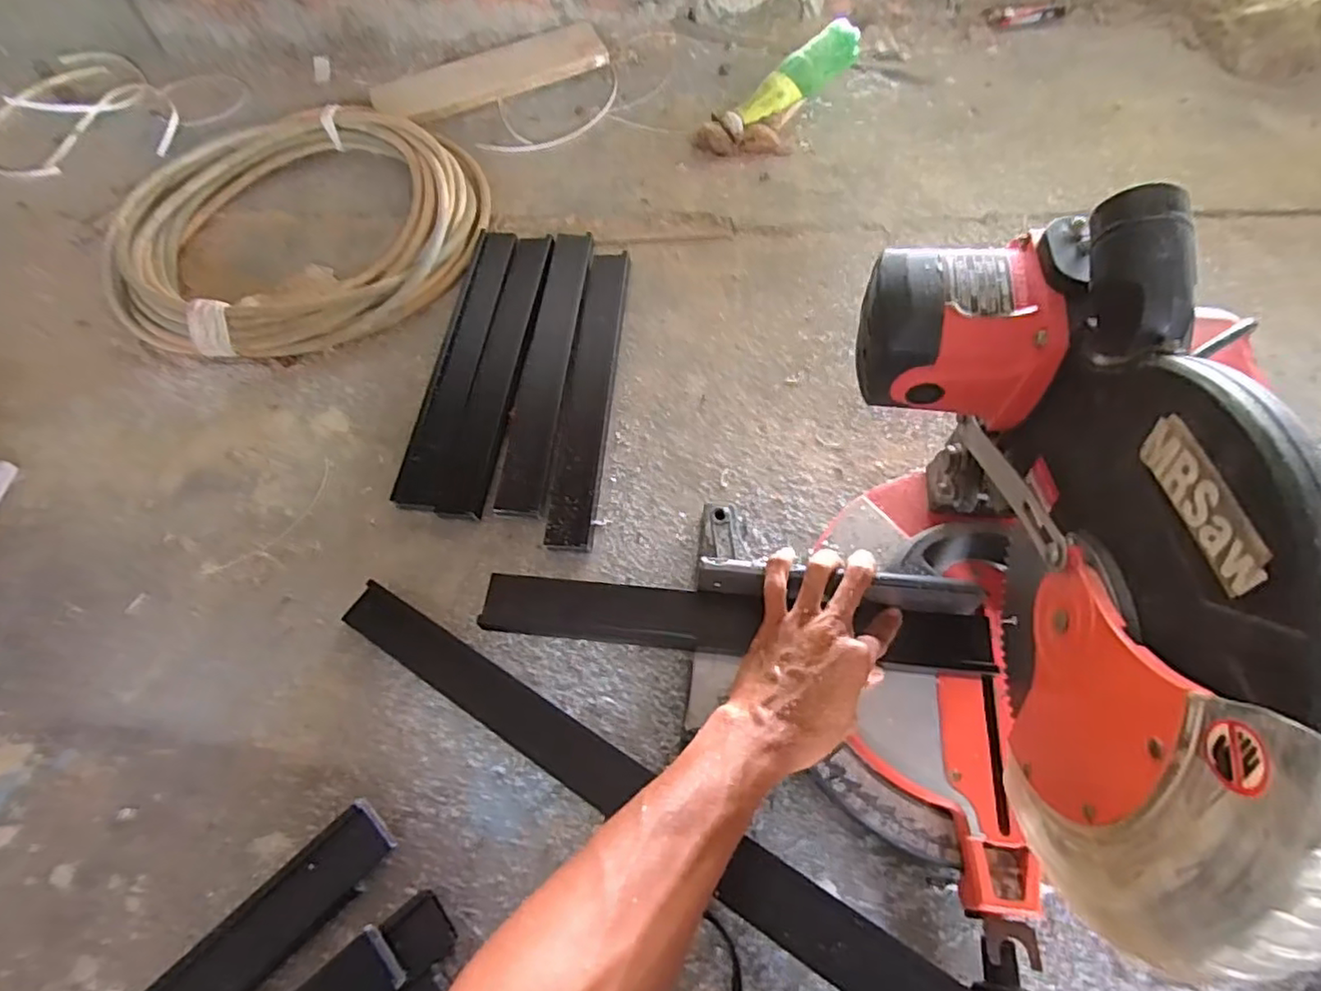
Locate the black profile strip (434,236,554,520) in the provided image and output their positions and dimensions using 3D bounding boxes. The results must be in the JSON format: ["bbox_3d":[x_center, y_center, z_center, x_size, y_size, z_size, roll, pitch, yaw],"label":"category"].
[{"bbox_3d":[-0.176,-0.147,0.720,0.050,0.013,0.371,6,64,6],"label":"black profile strip"}]

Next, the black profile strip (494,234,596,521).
[{"bbox_3d":[-0.123,-0.150,0.721,0.053,0.014,0.378,4,64,5],"label":"black profile strip"}]

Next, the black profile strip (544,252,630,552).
[{"bbox_3d":[-0.075,-0.119,0.707,0.047,0.018,0.378,3,64,5],"label":"black profile strip"}]

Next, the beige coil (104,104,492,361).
[{"bbox_3d":[-0.471,-0.392,0.860,0.475,0.053,0.492,-1,64,3],"label":"beige coil"}]

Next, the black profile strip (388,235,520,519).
[{"bbox_3d":[-0.227,-0.159,0.736,0.051,0.013,0.382,5,64,6],"label":"black profile strip"}]

